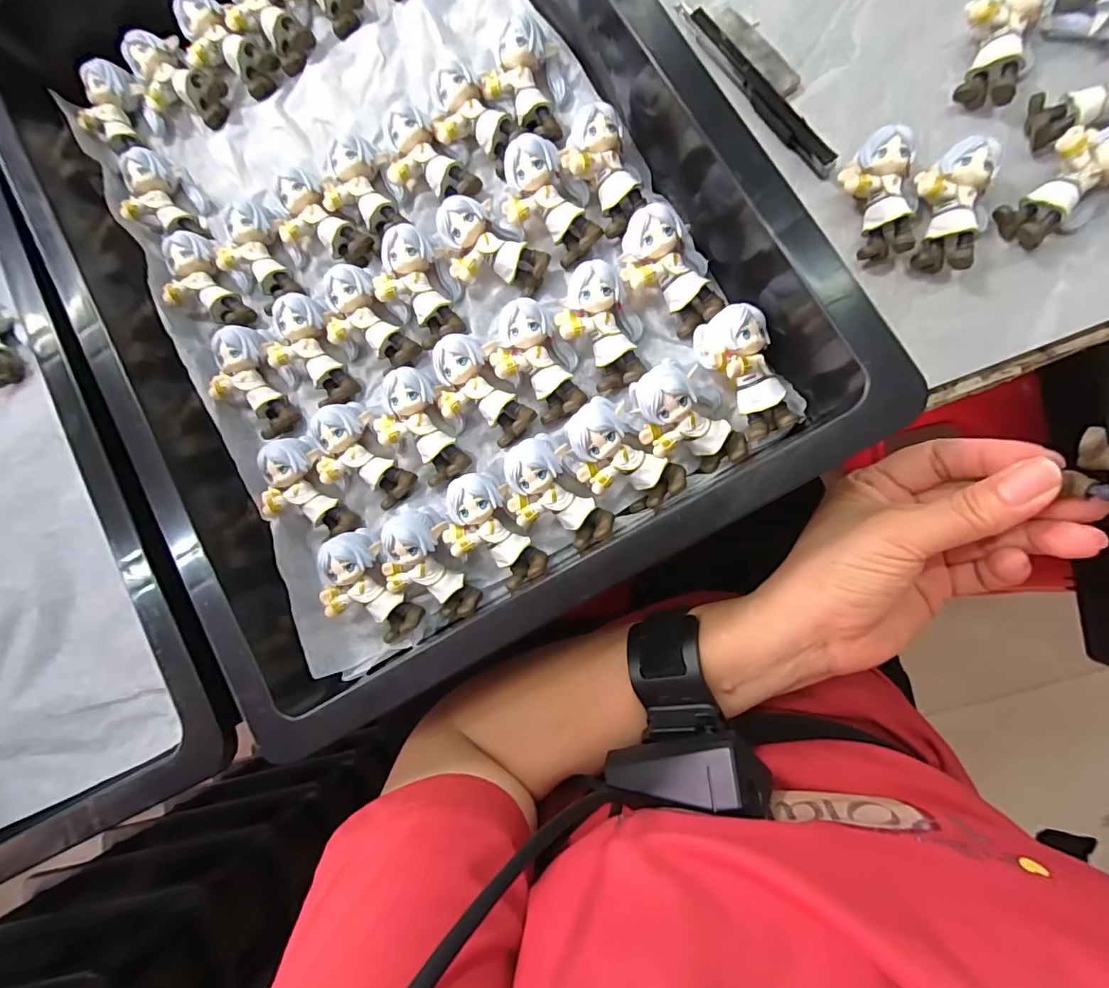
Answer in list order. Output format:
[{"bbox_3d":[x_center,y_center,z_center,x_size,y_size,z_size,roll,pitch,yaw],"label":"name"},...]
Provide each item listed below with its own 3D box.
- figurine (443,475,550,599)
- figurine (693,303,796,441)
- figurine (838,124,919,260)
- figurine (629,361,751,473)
[{"bbox_3d":[-0.033,0.020,0.259,0.036,0.025,0.063,-36,102,5],"label":"figurine"},{"bbox_3d":[0.092,-0.057,0.236,0.032,0.024,0.061,-28,97,6],"label":"figurine"},{"bbox_3d":[0.173,-0.157,0.267,0.034,0.026,0.057,-20,84,7],"label":"figurine"},{"bbox_3d":[0.063,-0.036,0.242,0.042,0.034,0.055,-29,83,6],"label":"figurine"}]

